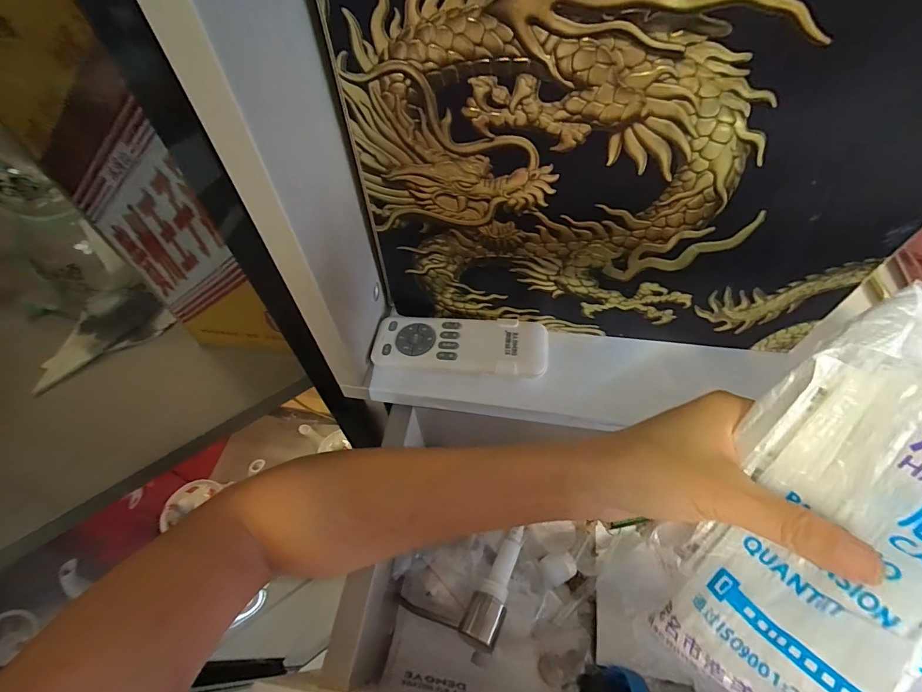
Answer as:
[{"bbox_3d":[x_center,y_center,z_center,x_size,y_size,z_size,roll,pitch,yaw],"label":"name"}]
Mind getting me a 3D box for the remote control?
[{"bbox_3d":[0.000,0.001,0.315,0.126,0.014,0.047,3,54,5],"label":"remote control"}]

